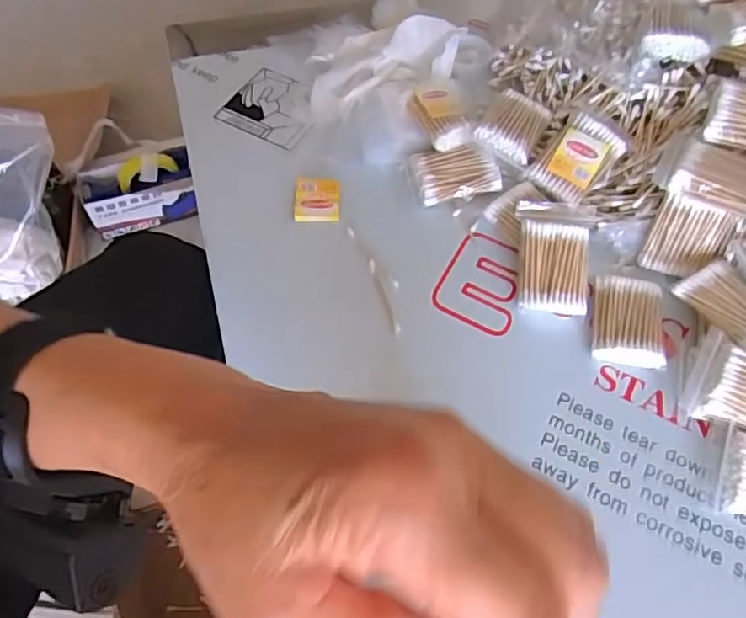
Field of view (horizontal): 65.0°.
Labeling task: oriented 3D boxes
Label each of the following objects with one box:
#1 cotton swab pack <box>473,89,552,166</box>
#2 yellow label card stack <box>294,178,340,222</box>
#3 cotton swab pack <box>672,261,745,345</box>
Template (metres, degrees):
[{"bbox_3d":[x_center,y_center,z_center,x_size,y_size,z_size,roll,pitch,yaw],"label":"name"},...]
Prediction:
[{"bbox_3d":[0.129,-0.168,0.536,0.050,0.021,0.073,27,61,12],"label":"cotton swab pack"},{"bbox_3d":[-0.052,-0.101,0.541,0.041,0.012,0.041,2,59,-3],"label":"yellow label card stack"},{"bbox_3d":[0.285,-0.002,0.467,0.046,0.022,0.077,-32,67,-21],"label":"cotton swab pack"}]

